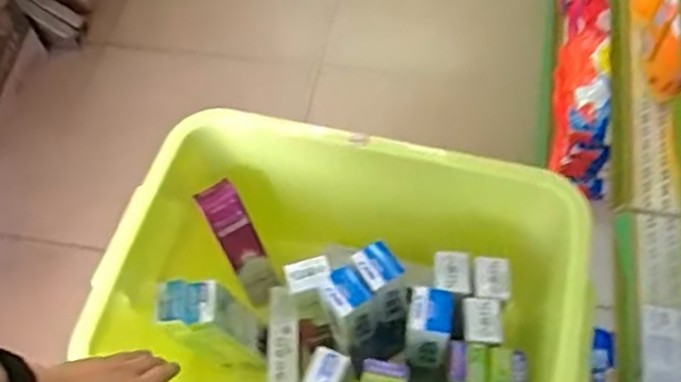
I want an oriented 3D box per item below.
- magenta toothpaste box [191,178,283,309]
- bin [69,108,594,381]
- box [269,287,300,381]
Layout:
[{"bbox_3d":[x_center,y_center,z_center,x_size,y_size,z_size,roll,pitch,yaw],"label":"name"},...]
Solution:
[{"bbox_3d":[-0.132,0.074,0.951,0.049,0.191,0.031,-29,35,-13],"label":"magenta toothpaste box"},{"bbox_3d":[0.001,0.152,0.853,0.518,0.271,0.367,11,60,11],"label":"bin"},{"bbox_3d":[-0.074,0.215,0.934,0.040,0.029,0.190,-4,58,2],"label":"box"}]

